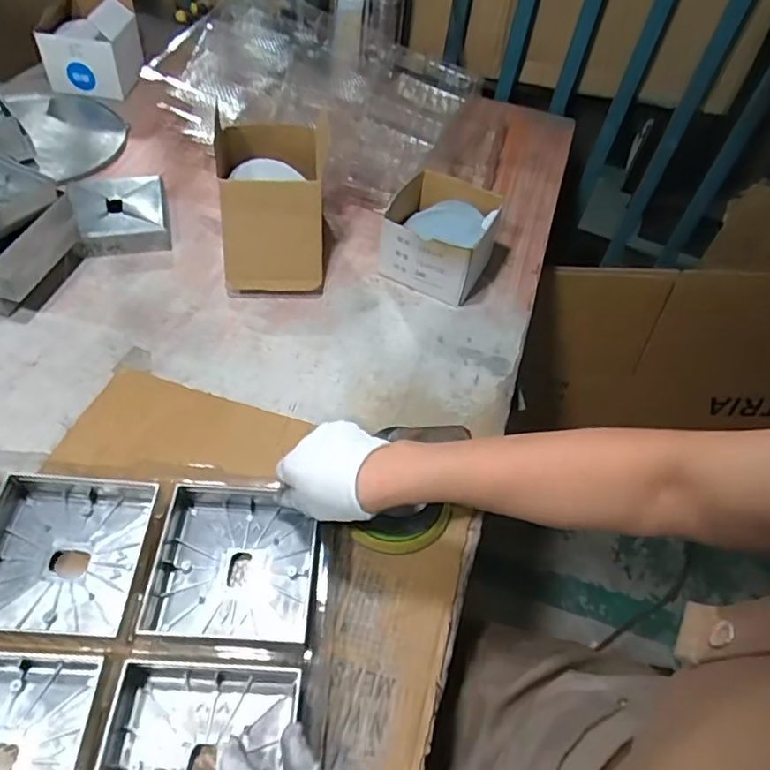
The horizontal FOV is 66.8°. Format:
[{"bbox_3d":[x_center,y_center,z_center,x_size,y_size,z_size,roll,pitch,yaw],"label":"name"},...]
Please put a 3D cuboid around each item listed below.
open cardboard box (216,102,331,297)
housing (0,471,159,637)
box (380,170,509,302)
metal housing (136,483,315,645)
[{"bbox_3d":[-0.151,-0.247,0.806,0.143,0.126,0.245,-5,52,-11],"label":"open cardboard box"},{"bbox_3d":[-0.284,0.143,0.506,0.133,0.041,0.125,5,51,-3],"label":"housing"},{"bbox_3d":[0.076,-0.210,0.818,0.138,0.105,0.166,21,52,10],"label":"box"},{"bbox_3d":[-0.132,0.152,0.512,0.135,0.034,0.123,4,51,-3],"label":"metal housing"}]

